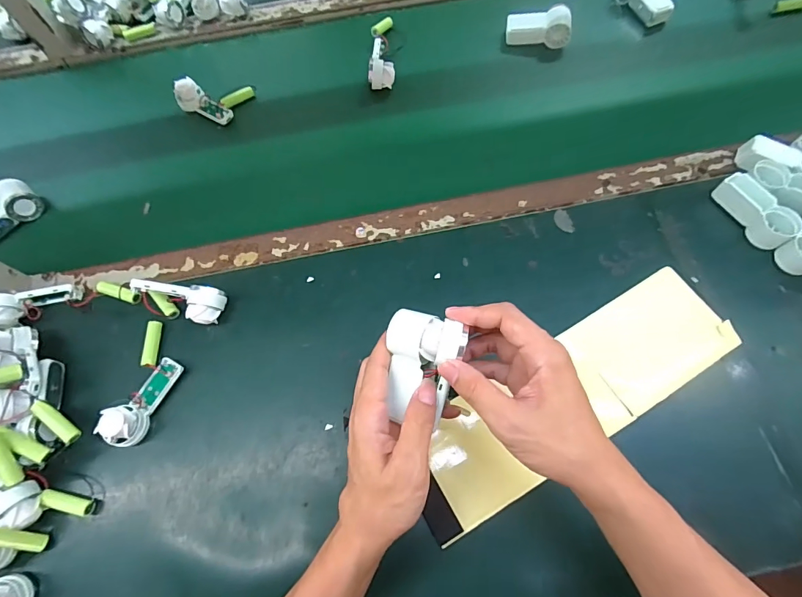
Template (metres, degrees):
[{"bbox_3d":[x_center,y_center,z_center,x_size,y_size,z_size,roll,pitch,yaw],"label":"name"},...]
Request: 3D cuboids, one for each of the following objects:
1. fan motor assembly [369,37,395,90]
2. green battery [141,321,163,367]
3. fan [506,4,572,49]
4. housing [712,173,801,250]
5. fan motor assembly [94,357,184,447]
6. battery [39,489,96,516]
[{"bbox_3d":[-0.027,-0.351,0.605,0.036,0.035,0.092,-1,67,2],"label":"fan motor assembly"},{"bbox_3d":[-0.274,0.050,0.453,0.014,0.012,0.052,-7,67,-1],"label":"green battery"},{"bbox_3d":[0.209,-0.404,0.616,0.096,0.036,0.050,1,67,3],"label":"fan"},{"bbox_3d":[0.410,-0.101,0.476,0.029,0.037,0.091,-22,68,-7],"label":"housing"},{"bbox_3d":[-0.267,0.104,0.424,0.032,0.034,0.092,19,69,10],"label":"fan motor assembly"},{"bbox_3d":[-0.322,0.199,0.399,0.048,0.015,0.015,11,68,7],"label":"battery"}]

